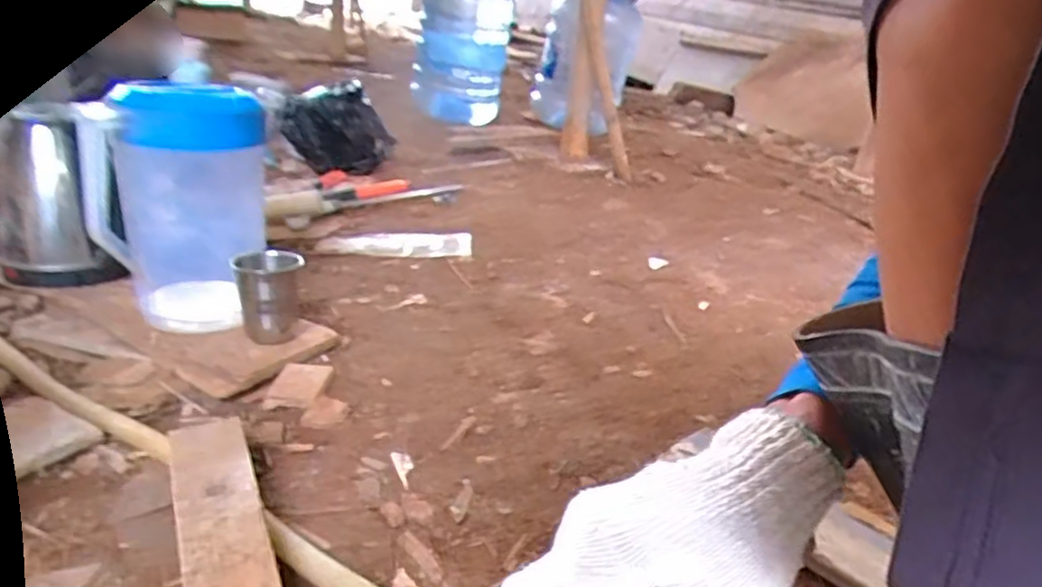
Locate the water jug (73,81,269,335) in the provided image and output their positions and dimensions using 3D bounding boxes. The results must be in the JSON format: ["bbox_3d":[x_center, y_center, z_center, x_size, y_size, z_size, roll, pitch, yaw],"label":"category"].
[{"bbox_3d":[-0.394,-0.107,0.791,0.185,0.272,0.188,-10,28,-23],"label":"water jug"}]

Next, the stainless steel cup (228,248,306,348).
[{"bbox_3d":[-0.286,0.003,0.771,0.073,0.097,0.081,-5,27,-14],"label":"stainless steel cup"}]

